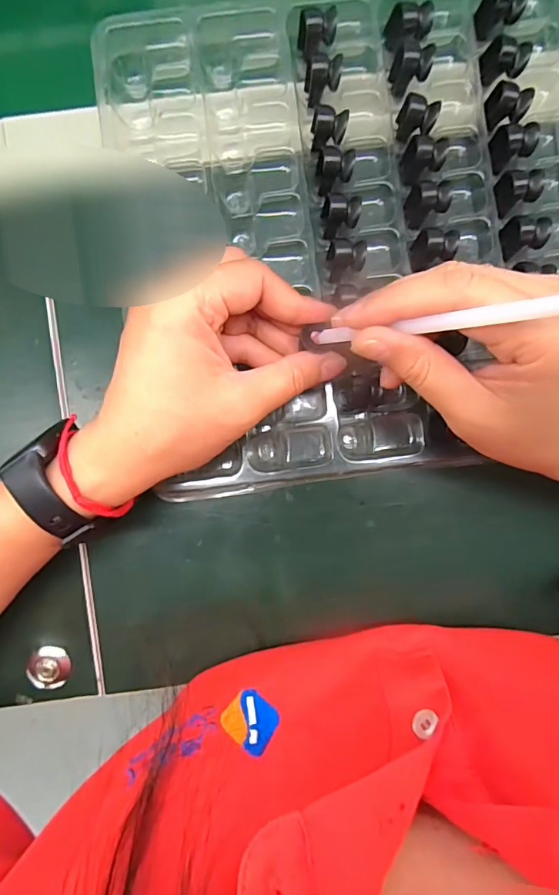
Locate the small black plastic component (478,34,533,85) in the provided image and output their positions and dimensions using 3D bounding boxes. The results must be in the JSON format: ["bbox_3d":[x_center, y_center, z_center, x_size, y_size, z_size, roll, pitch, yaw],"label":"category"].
[{"bbox_3d":[0.119,-0.206,0.248,0.024,0.015,0.014,-12,90,0],"label":"small black plastic component"}]

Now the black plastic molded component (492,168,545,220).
[{"bbox_3d":[0.129,-0.139,0.251,0.020,0.011,0.019,-13,88,0],"label":"black plastic molded component"}]

